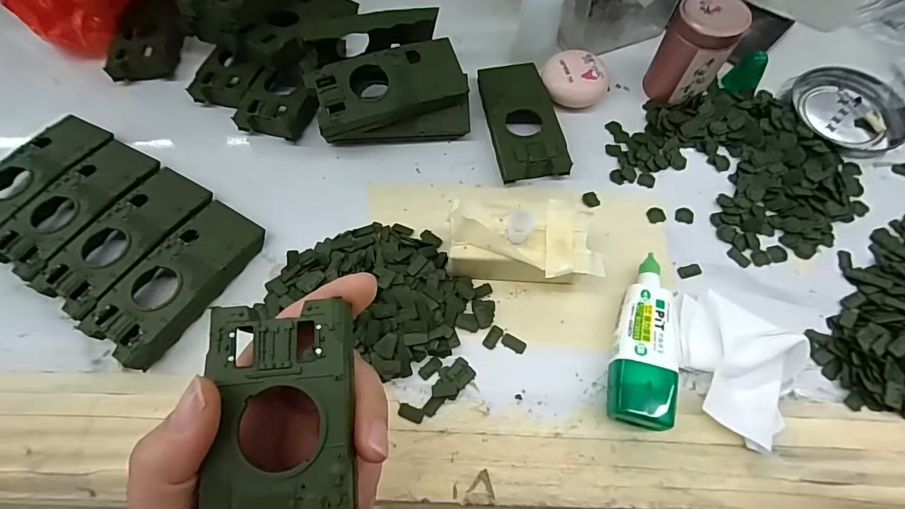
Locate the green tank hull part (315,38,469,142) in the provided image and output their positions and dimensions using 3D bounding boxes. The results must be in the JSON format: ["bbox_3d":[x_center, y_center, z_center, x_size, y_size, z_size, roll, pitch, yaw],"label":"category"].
[{"bbox_3d":[-0.044,-0.115,0.299,0.107,0.017,0.048,-22,87,-12],"label":"green tank hull part"}]

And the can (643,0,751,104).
[{"bbox_3d":[0.169,-0.144,0.304,0.043,0.060,0.039,31,69,13],"label":"can"}]

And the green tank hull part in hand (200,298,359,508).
[{"bbox_3d":[-0.055,0.069,0.140,0.045,0.015,0.101,-4,77,-2],"label":"green tank hull part in hand"}]

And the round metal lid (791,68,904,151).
[{"bbox_3d":[0.301,-0.111,0.327,0.076,0.015,0.076,0,66,0],"label":"round metal lid"}]

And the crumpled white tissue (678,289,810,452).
[{"bbox_3d":[0.158,0.060,0.235,0.057,0.023,0.077,12,66,6],"label":"crumpled white tissue"}]

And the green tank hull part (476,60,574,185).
[{"bbox_3d":[0.050,-0.099,0.312,0.045,0.020,0.103,-8,66,-3],"label":"green tank hull part"}]

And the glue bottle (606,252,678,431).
[{"bbox_3d":[0.105,0.046,0.241,0.033,0.027,0.096,14,66,7],"label":"glue bottle"}]

